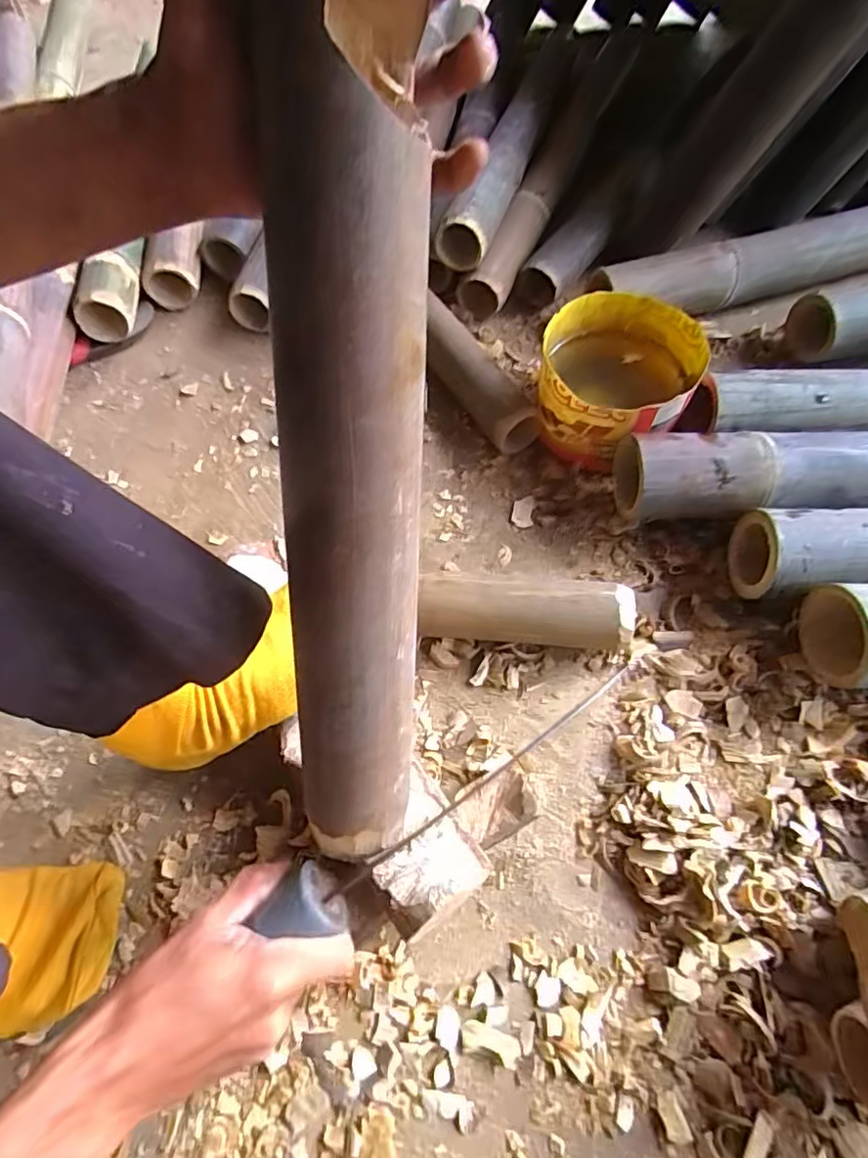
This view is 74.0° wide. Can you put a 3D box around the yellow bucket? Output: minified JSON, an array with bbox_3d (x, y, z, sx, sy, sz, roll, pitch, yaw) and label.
[{"bbox_3d":[0.175,-0.192,0.579,0.139,0.104,0.143,0,63,1],"label":"yellow bucket"}]

